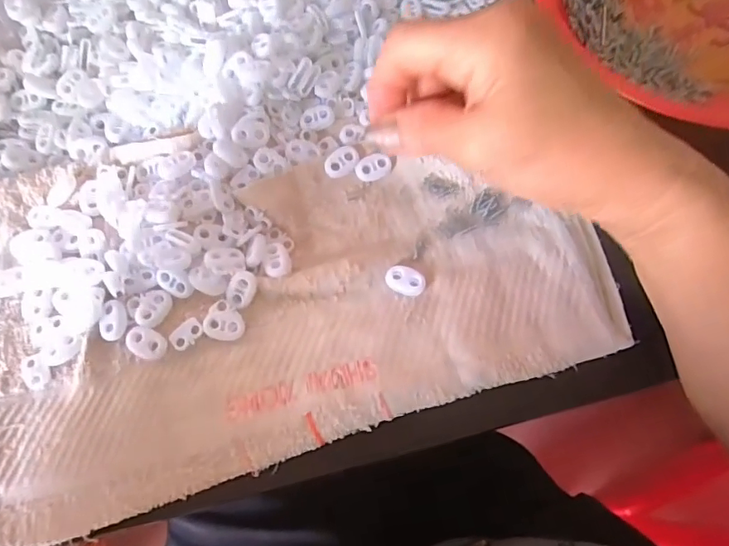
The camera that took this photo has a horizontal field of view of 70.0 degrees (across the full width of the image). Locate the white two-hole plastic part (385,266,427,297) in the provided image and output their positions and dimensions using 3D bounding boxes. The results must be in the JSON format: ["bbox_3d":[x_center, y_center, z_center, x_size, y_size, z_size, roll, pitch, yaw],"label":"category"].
[{"bbox_3d":[0.023,0.004,0.290,0.022,0.004,0.014,23,70,11],"label":"white two-hole plastic part"}]

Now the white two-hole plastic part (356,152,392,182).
[{"bbox_3d":[0.005,-0.064,0.317,0.022,0.004,0.015,-18,100,-3],"label":"white two-hole plastic part"}]

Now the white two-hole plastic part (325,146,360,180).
[{"bbox_3d":[-0.013,-0.067,0.315,0.023,0.004,0.016,-32,90,-8],"label":"white two-hole plastic part"}]

